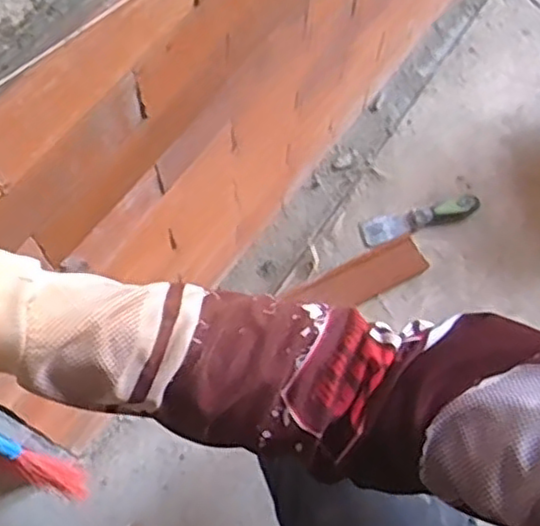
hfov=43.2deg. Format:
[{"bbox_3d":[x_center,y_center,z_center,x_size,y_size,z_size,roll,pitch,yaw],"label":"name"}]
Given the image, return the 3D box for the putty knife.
[{"bbox_3d":[0.233,-0.072,1.058,0.188,0.027,0.046,-17,68,-9],"label":"putty knife"}]

